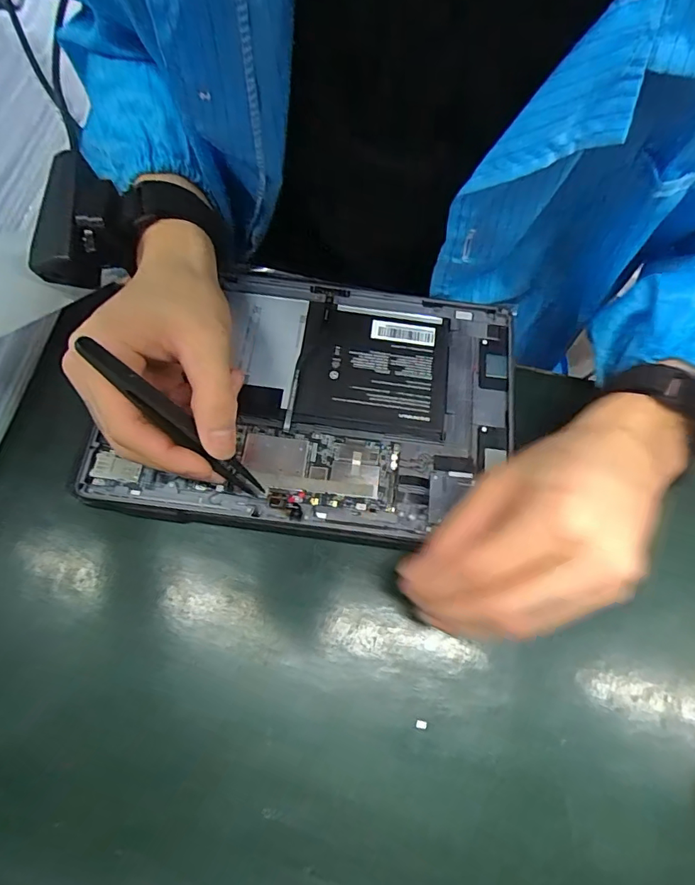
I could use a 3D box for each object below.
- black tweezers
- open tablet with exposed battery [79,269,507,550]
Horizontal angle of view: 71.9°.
[{"bbox_3d":[-0.082,-0.009,0.236,0.011,0.010,0.112,-50,121,-14],"label":"black tweezers"},{"bbox_3d":[-0.021,-0.029,0.308,0.248,0.017,0.172,7,74,0],"label":"open tablet with exposed battery"}]

